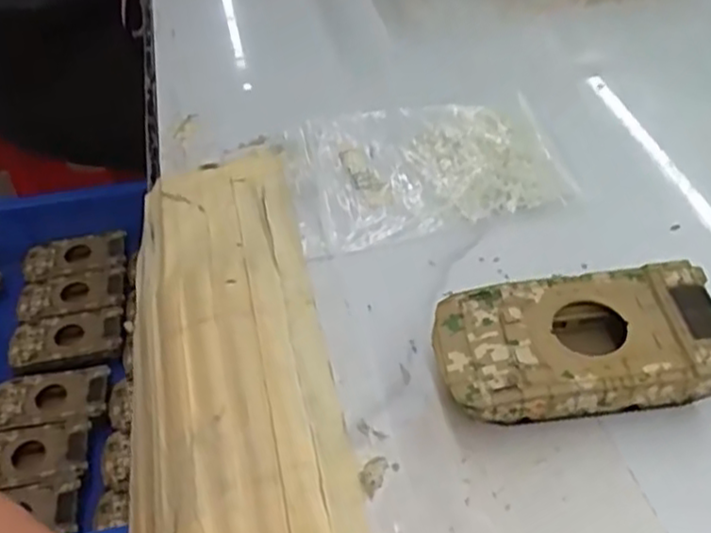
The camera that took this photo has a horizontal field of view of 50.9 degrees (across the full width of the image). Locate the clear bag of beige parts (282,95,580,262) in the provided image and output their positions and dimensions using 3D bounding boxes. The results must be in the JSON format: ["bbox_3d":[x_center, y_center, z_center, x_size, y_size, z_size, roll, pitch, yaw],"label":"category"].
[{"bbox_3d":[0.029,-0.049,0.347,0.119,0.023,0.079,-11,45,-9],"label":"clear bag of beige parts"}]

